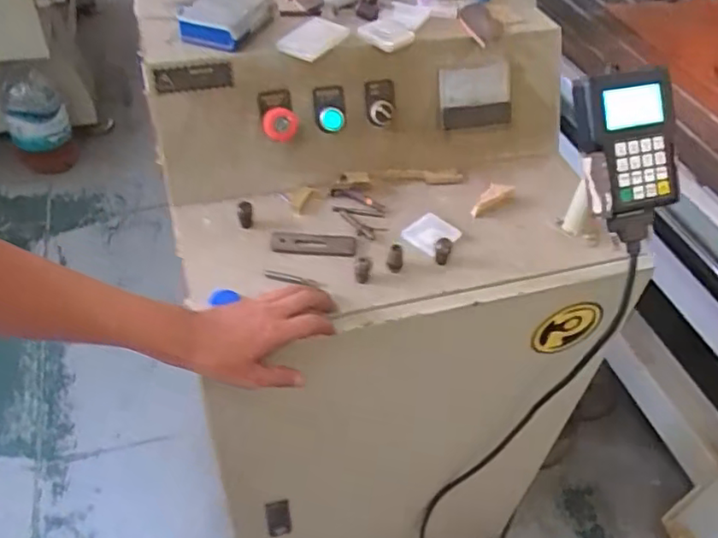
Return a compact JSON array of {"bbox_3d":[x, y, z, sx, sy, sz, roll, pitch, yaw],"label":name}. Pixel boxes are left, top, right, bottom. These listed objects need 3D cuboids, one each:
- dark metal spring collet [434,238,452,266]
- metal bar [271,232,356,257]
[{"bbox_3d":[0.096,-0.020,0.709,0.018,0.028,0.025,11,45,6],"label":"dark metal spring collet"},{"bbox_3d":[-0.053,-0.029,0.723,0.097,0.009,0.033,0,45,-5],"label":"metal bar"}]

